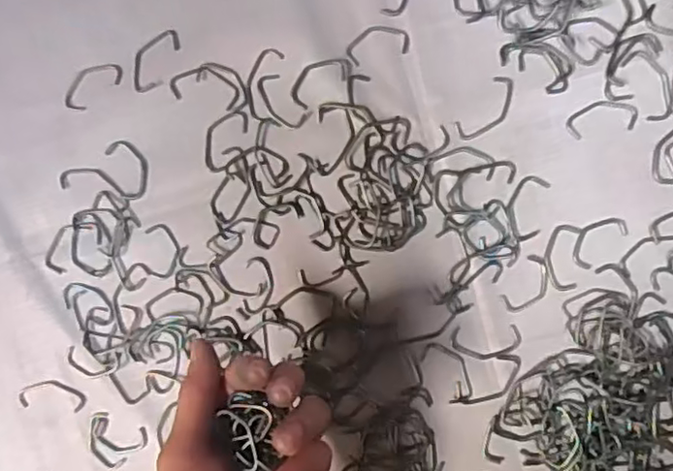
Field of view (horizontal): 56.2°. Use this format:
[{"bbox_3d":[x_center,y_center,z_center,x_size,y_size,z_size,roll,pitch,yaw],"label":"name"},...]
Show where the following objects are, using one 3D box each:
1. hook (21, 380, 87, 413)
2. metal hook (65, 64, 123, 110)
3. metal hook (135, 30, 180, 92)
[{"bbox_3d":[-0.171,0.097,0.381,0.041,0.005,0.017,4,94,6],"label":"hook"},{"bbox_3d":[-0.141,-0.088,0.364,0.039,0.004,0.019,-34,89,7],"label":"metal hook"},{"bbox_3d":[-0.104,-0.100,0.357,0.022,0.004,0.039,27,96,4],"label":"metal hook"}]

